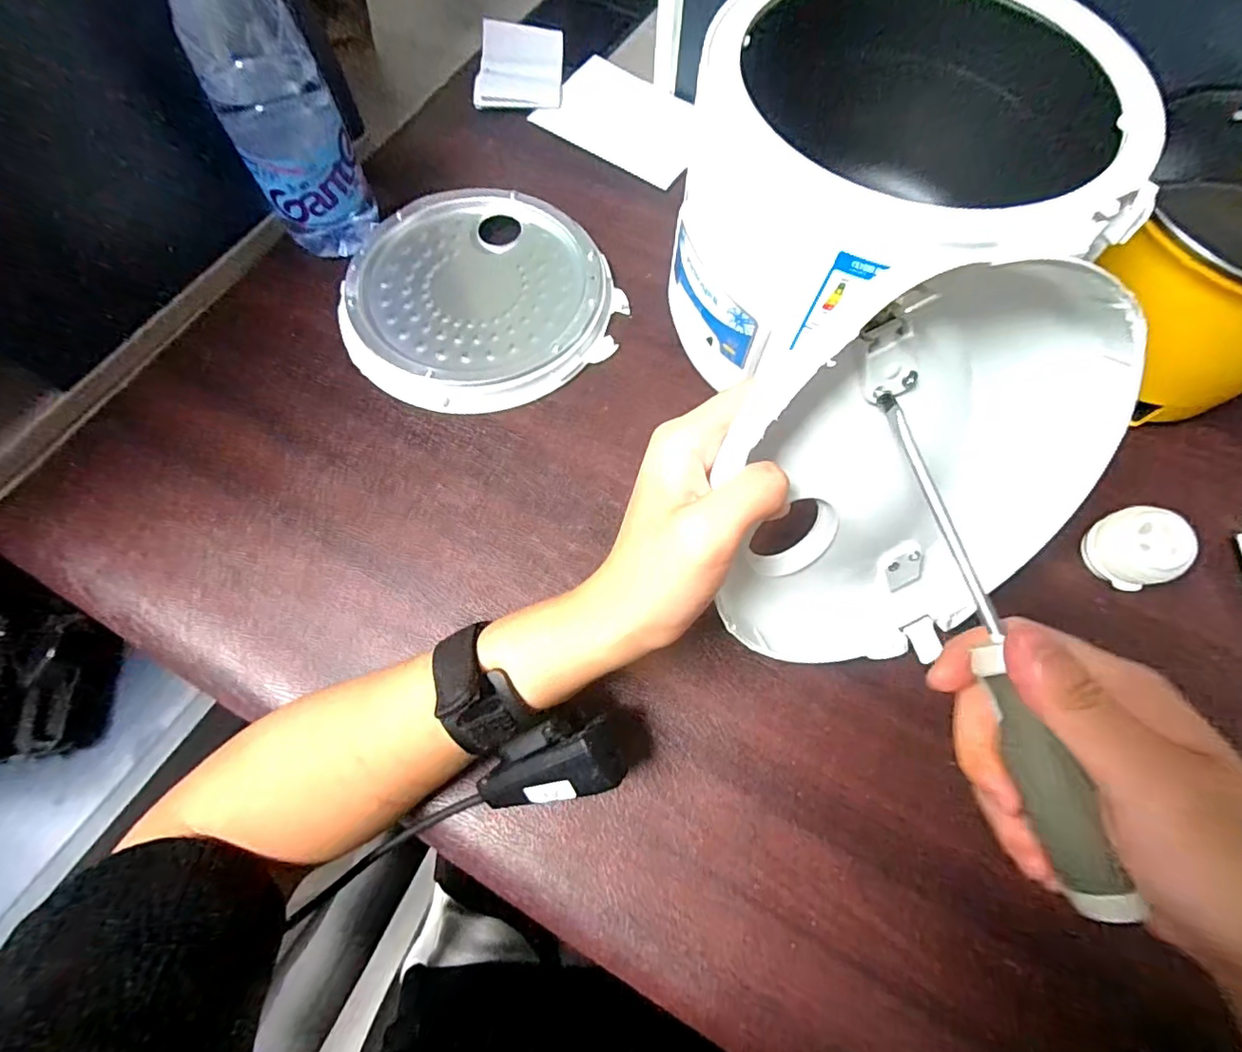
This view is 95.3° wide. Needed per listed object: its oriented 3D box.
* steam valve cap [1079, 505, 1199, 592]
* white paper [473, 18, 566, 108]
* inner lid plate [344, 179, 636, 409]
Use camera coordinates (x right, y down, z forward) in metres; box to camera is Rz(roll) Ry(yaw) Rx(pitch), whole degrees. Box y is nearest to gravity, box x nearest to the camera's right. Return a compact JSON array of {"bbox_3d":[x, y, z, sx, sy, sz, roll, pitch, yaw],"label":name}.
[{"bbox_3d":[0.313,0.014,0.346,0.034,0.041,0.046,-20,70,-8],"label":"steam valve cap"},{"bbox_3d":[-0.094,-0.429,0.527,0.076,0.013,0.107,-1,69,-1],"label":"white paper"},{"bbox_3d":[-0.110,-0.174,0.426,0.186,0.018,0.191,0,69,-1],"label":"inner lid plate"}]

